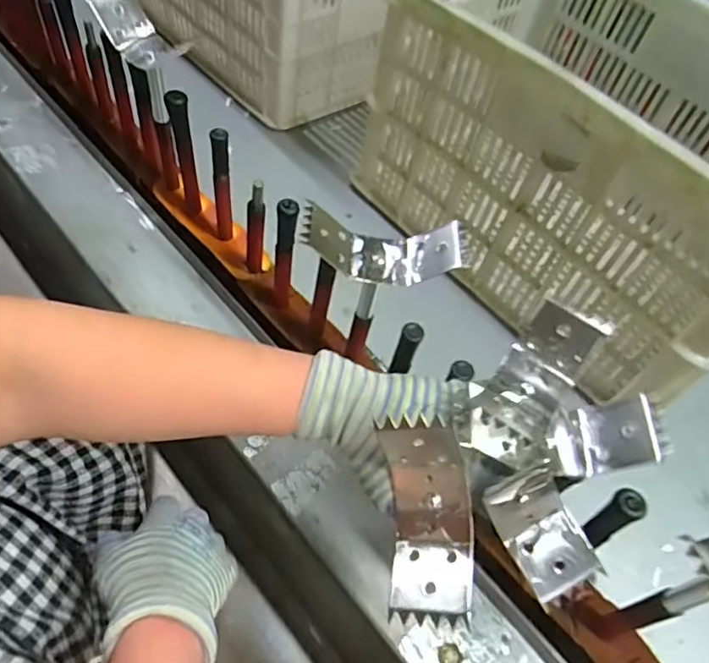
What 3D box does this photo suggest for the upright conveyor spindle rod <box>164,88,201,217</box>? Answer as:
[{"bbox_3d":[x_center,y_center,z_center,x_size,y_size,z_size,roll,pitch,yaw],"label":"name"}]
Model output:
[{"bbox_3d":[-0.180,-0.189,0.613,0.019,0.155,0.027,-10,53,-13],"label":"upright conveyor spindle rod"}]

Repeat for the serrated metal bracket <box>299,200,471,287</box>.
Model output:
[{"bbox_3d":[0.020,-0.061,0.421,0.115,0.039,0.041,3,51,-3],"label":"serrated metal bracket"}]

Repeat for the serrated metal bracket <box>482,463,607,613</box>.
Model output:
[{"bbox_3d":[0.115,0.124,0.345,0.045,0.032,0.082,-31,80,-2],"label":"serrated metal bracket"}]

